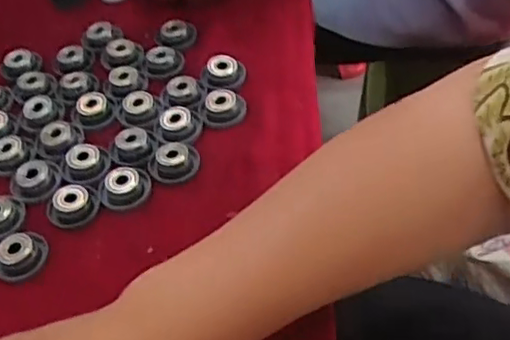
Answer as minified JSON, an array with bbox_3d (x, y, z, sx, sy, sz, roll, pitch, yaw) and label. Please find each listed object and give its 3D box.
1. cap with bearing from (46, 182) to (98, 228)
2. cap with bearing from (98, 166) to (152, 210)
[{"bbox_3d":[-0.116,0.022,0.409,0.033,0.012,0.027,-26,51,-16],"label":"cap with bearing"},{"bbox_3d":[-0.084,0.010,0.416,0.033,0.011,0.028,-18,50,-9],"label":"cap with bearing"}]

